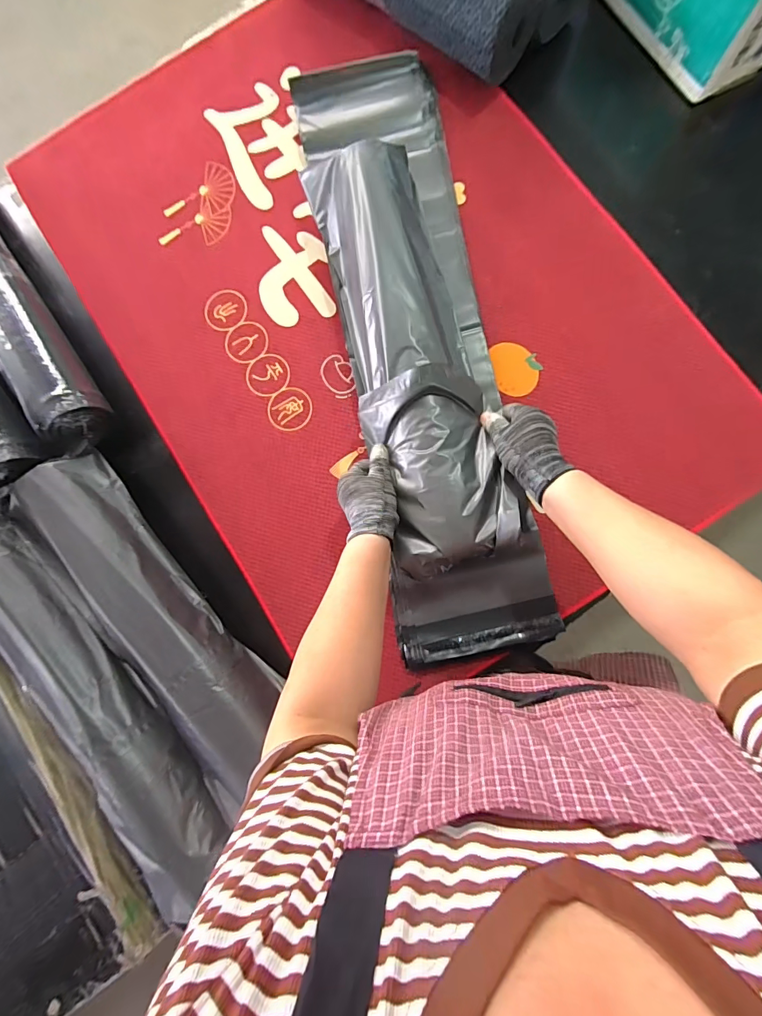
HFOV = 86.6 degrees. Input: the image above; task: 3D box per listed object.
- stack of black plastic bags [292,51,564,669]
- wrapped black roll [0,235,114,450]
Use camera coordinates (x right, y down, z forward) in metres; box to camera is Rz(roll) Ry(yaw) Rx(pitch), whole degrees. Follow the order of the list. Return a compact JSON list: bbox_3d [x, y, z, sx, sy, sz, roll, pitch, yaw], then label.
[{"bbox_3d":[0.051,-0.254,0.563,0.218,0.119,0.894,-11,85,2],"label":"stack of black plastic bags"},{"bbox_3d":[-0.602,-0.343,0.630,0.100,0.113,0.544,-32,82,-1],"label":"wrapped black roll"}]

